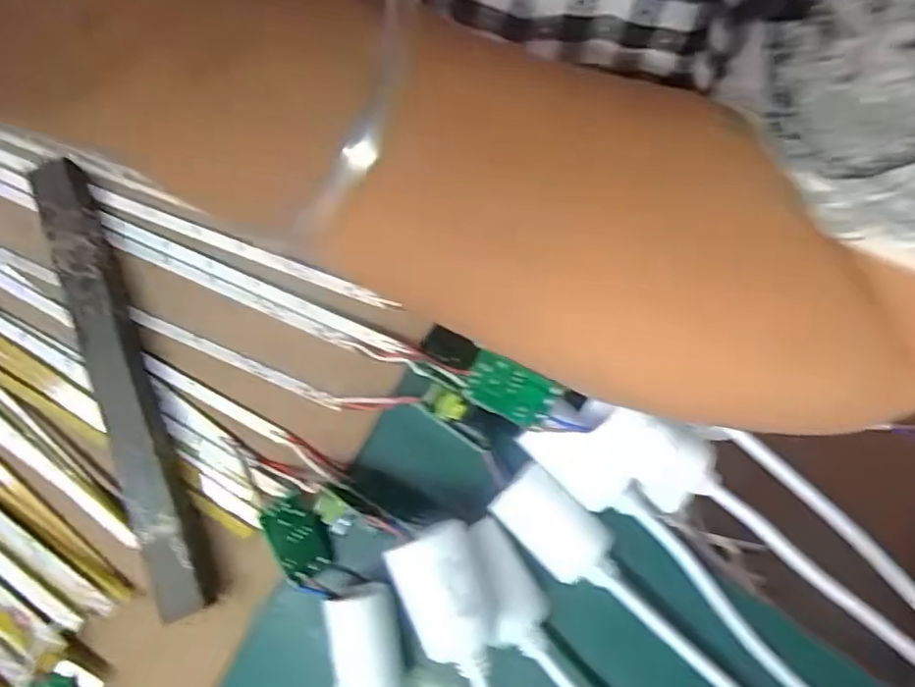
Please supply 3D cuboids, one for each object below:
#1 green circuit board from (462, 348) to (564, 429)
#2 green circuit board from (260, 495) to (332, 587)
[{"bbox_3d":[0.021,0.019,0.259,0.036,0.004,0.020,25,89,19],"label":"green circuit board"},{"bbox_3d":[-0.068,0.083,0.273,0.022,0.004,0.035,-29,103,-28],"label":"green circuit board"}]

